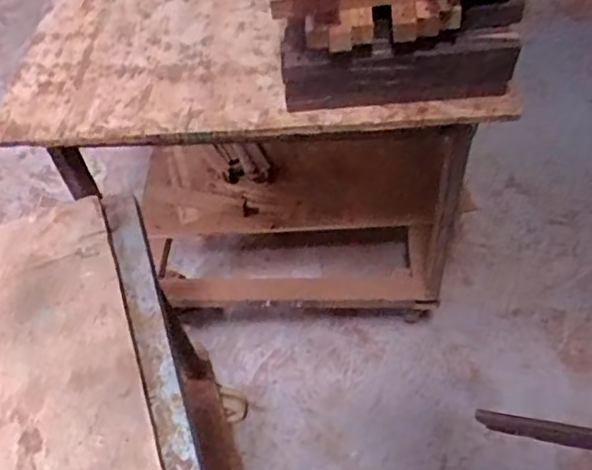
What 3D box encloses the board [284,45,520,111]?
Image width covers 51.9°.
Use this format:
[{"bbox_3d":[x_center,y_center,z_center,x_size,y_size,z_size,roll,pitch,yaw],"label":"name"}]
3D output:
[{"bbox_3d":[0.158,-0.238,0.909,0.341,0.097,0.027,-7,53,2],"label":"board"}]

